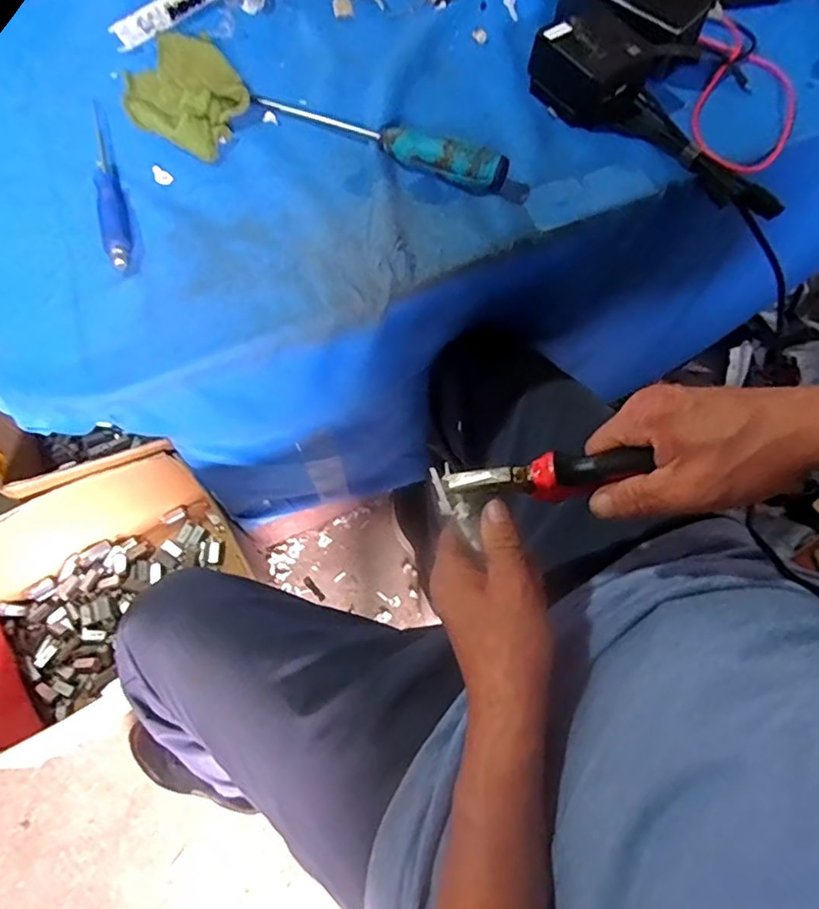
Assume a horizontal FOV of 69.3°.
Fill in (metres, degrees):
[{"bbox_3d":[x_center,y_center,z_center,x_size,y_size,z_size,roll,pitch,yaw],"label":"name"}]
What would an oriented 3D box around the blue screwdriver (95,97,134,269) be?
[{"bbox_3d":[-0.237,-0.218,0.465,0.019,0.013,0.186,-16,68,-9],"label":"blue screwdriver"}]

